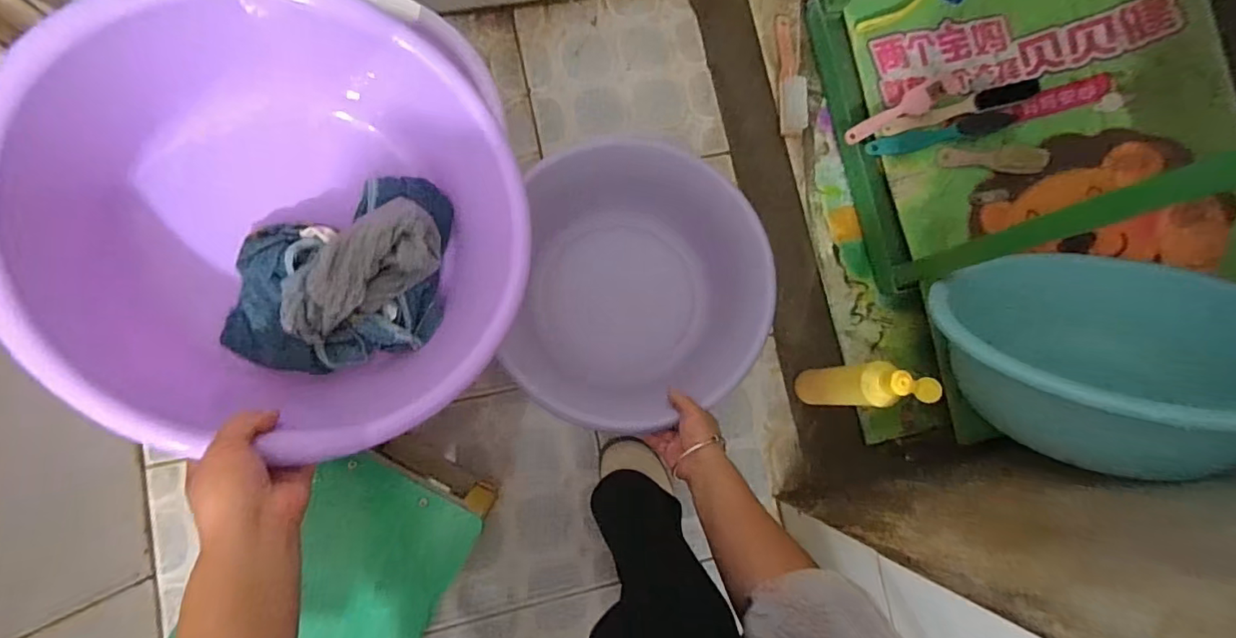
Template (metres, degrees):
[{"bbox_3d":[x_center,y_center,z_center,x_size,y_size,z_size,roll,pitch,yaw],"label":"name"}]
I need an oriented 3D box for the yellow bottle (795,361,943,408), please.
[{"bbox_3d":[0.300,0.087,0.705,0.068,0.244,0.058,-4,84,-7],"label":"yellow bottle"}]

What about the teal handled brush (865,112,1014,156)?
[{"bbox_3d":[0.503,-0.289,0.834,0.235,0.024,0.038,-14,86,-8],"label":"teal handled brush"}]

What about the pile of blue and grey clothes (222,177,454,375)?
[{"bbox_3d":[-0.264,-0.048,0.514,0.169,0.102,0.193,5,83,-6],"label":"pile of blue and grey clothes"}]

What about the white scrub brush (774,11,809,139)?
[{"bbox_3d":[0.279,-0.395,0.868,0.040,0.029,0.208,1,84,-7],"label":"white scrub brush"}]

